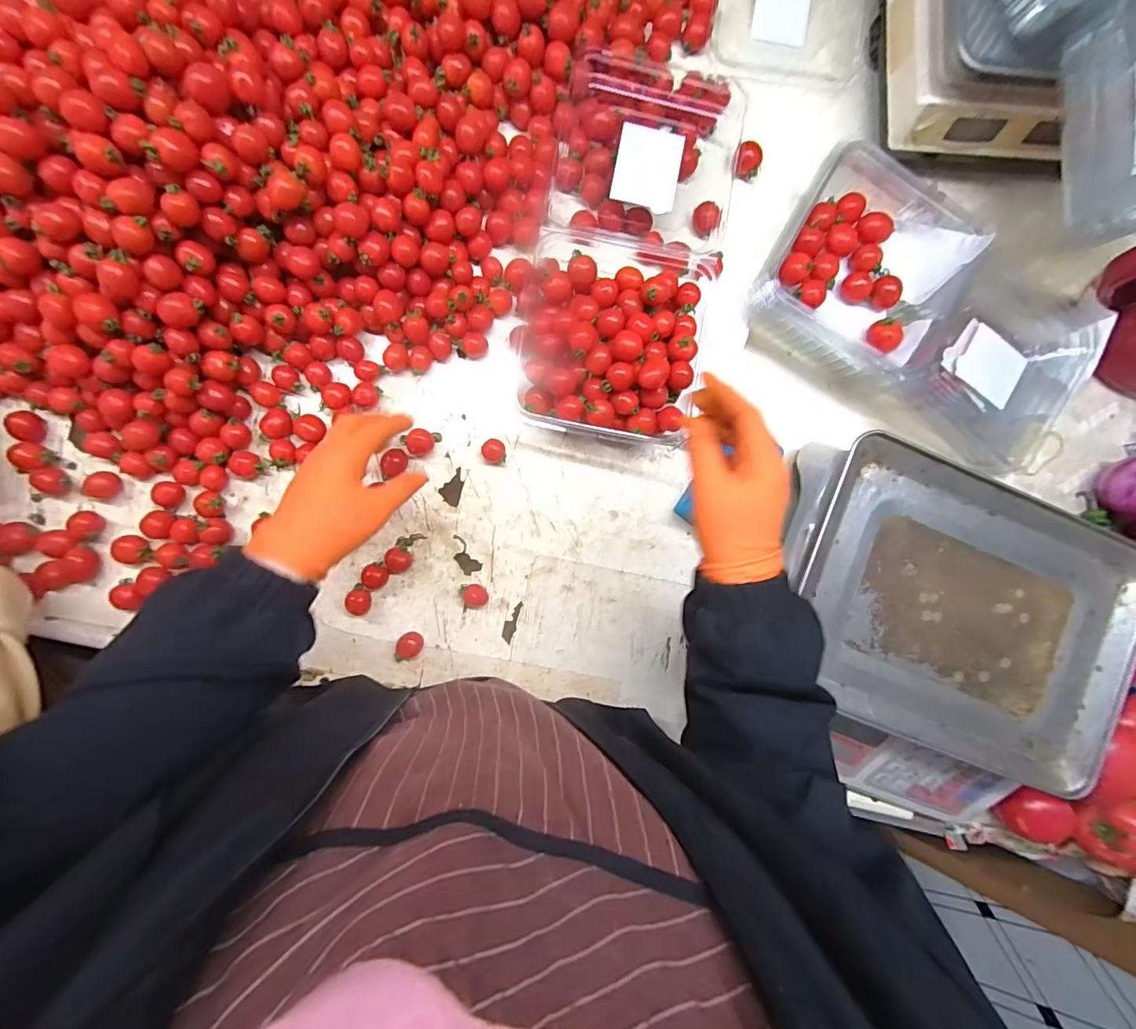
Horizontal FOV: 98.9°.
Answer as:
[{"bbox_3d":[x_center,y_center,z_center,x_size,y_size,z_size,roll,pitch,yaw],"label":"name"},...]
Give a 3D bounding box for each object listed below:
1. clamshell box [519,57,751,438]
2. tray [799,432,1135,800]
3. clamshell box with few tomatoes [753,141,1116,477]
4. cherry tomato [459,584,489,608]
[{"bbox_3d":[0.066,-0.261,0.477,0.185,0.075,0.392,14,79,-9],"label":"clamshell box"},{"bbox_3d":[0.361,0.093,0.442,0.326,0.039,0.239,22,89,-6],"label":"tray"},{"bbox_3d":[0.384,-0.207,0.518,0.373,0.076,0.208,33,87,-6],"label":"clamshell box with few tomatoes"},{"bbox_3d":[-0.095,0.081,0.493,0.027,0.016,0.023,-9,92,-6],"label":"cherry tomato"}]

